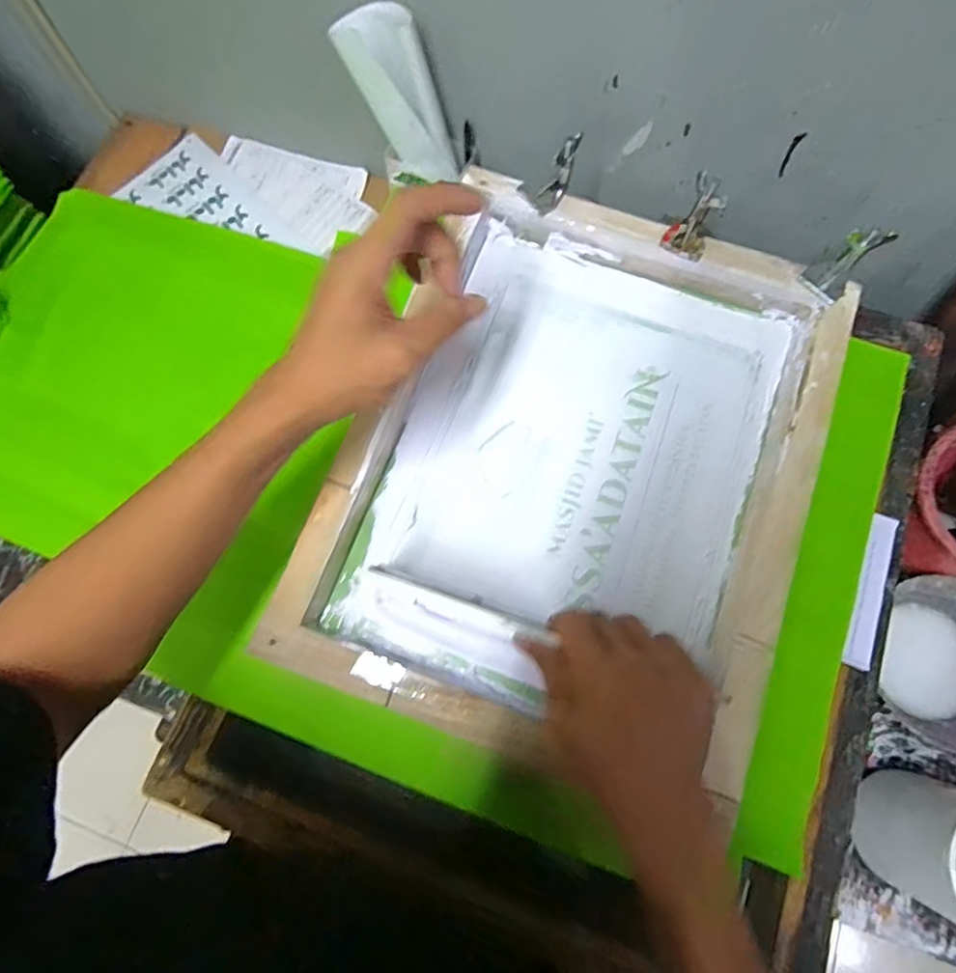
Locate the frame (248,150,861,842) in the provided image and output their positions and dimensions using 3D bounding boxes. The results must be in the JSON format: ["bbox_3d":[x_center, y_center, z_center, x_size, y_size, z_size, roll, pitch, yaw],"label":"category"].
[{"bbox_3d":[0.082,-0.021,0.446,0.351,0.045,0.445,19,76,7],"label":"frame"}]

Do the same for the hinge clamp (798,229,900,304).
[{"bbox_3d":[0.308,-0.187,0.451,0.032,0.064,0.021,50,42,13],"label":"hinge clamp"}]

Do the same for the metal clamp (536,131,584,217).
[{"bbox_3d":[0.070,-0.271,0.471,0.020,0.061,0.031,42,56,12],"label":"metal clamp"}]

